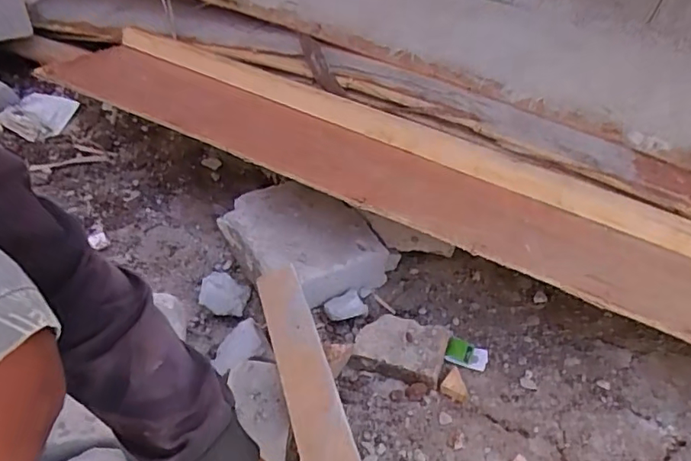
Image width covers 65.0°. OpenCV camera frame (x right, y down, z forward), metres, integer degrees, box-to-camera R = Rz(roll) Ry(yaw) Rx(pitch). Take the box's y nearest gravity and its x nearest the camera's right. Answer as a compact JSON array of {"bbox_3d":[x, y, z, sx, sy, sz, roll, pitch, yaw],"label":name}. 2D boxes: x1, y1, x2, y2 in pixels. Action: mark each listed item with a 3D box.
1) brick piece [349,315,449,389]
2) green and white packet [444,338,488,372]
[{"bbox_3d":[0.079,0.162,0.757,0.121,0.041,0.085,16,42,14],"label":"brick piece"},{"bbox_3d":[0.175,0.180,0.784,0.058,0.006,0.046,17,41,15],"label":"green and white packet"}]

